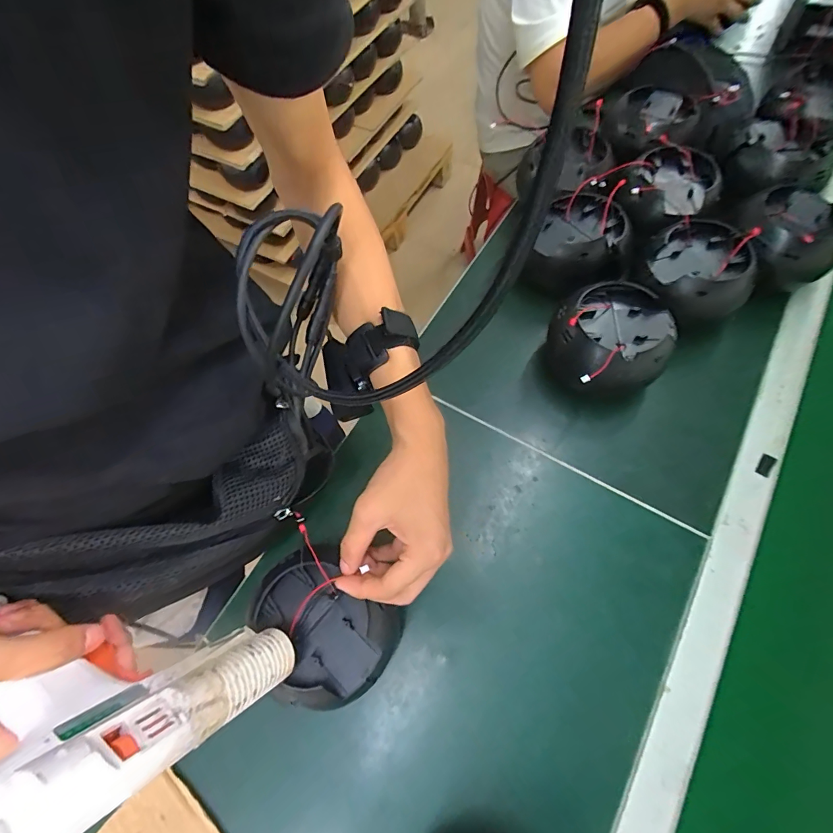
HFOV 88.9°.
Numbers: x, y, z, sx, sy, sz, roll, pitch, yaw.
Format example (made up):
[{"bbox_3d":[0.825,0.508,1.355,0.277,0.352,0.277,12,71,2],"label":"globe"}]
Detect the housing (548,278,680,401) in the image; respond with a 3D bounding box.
[{"bbox_3d":[0.217,-0.086,0.487,0.128,0.109,0.123,-1,66,3],"label":"housing"}]

